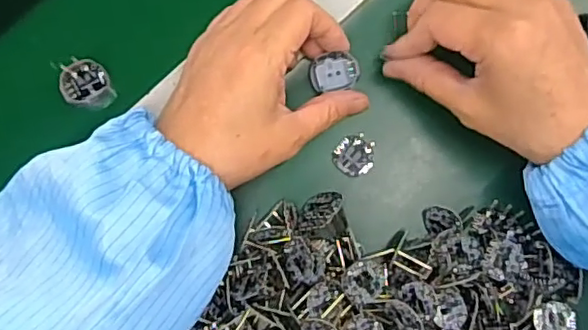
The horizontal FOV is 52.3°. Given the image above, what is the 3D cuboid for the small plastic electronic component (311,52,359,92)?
[{"bbox_3d":[0.025,-0.056,0.361,0.029,0.004,0.021,-11,89,1],"label":"small plastic electronic component"}]

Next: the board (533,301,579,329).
[{"bbox_3d":[0.146,0.088,0.334,0.025,0.004,0.023,1,57,-2],"label":"board"}]

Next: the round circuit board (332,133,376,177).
[{"bbox_3d":[0.037,-0.005,0.363,0.025,0.007,0.024,0,84,0],"label":"round circuit board"}]

